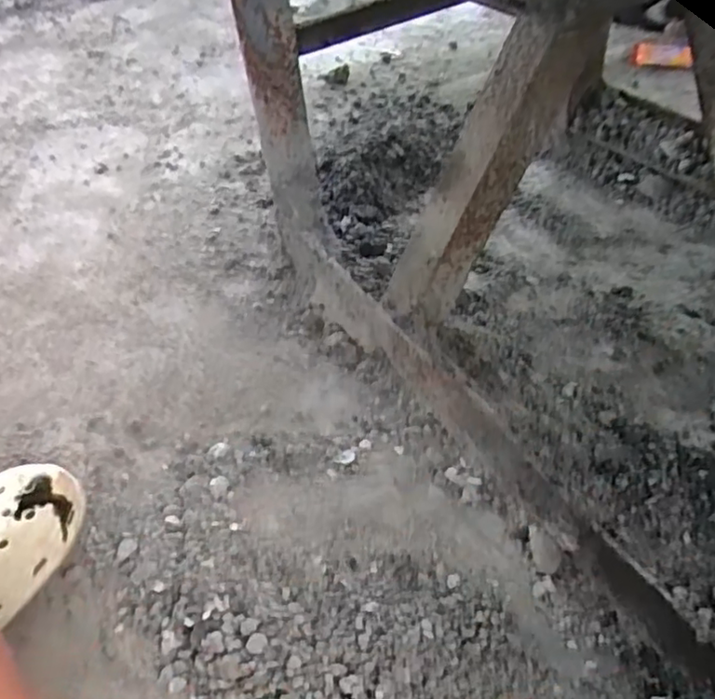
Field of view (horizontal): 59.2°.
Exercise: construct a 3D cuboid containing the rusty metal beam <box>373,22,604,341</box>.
[{"bbox_3d":[0.117,-0.163,0.597,0.061,0.312,0.063,8,30,-41],"label":"rusty metal beam"}]

